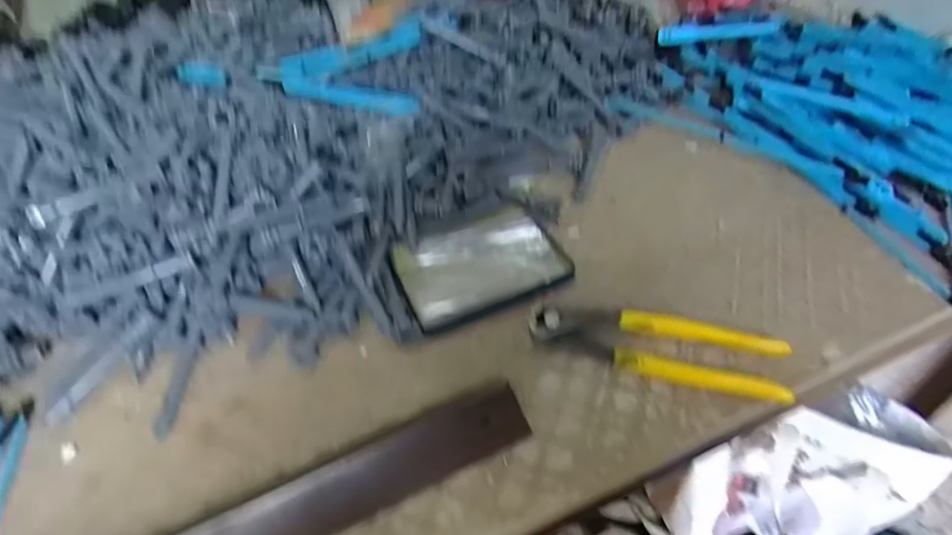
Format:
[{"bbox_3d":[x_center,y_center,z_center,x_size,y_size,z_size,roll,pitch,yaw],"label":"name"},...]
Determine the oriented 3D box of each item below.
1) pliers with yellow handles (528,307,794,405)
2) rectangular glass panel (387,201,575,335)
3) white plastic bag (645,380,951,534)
[{"bbox_3d":[0.118,0.051,0.367,0.162,0.026,0.045,13,49,17],"label":"pliers with yellow handles"},{"bbox_3d":[0.002,-0.007,0.437,0.126,0.014,0.098,-20,48,-13],"label":"rectangular glass panel"},{"bbox_3d":[0.399,0.292,0.696,0.247,0.285,0.153,-16,47,-9],"label":"white plastic bag"}]

